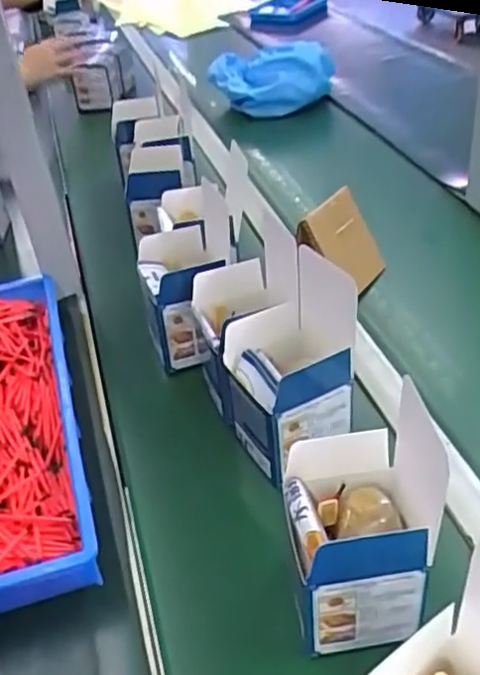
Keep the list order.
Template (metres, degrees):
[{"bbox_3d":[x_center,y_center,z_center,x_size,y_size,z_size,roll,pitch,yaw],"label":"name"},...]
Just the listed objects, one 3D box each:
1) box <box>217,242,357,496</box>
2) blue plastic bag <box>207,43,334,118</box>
[{"bbox_3d":[0.039,0.024,0.586,0.084,0.165,0.104,-24,40,-27],"label":"box"},{"bbox_3d":[0.063,-0.525,1.380,0.247,0.157,0.166,-1,35,2],"label":"blue plastic bag"}]

